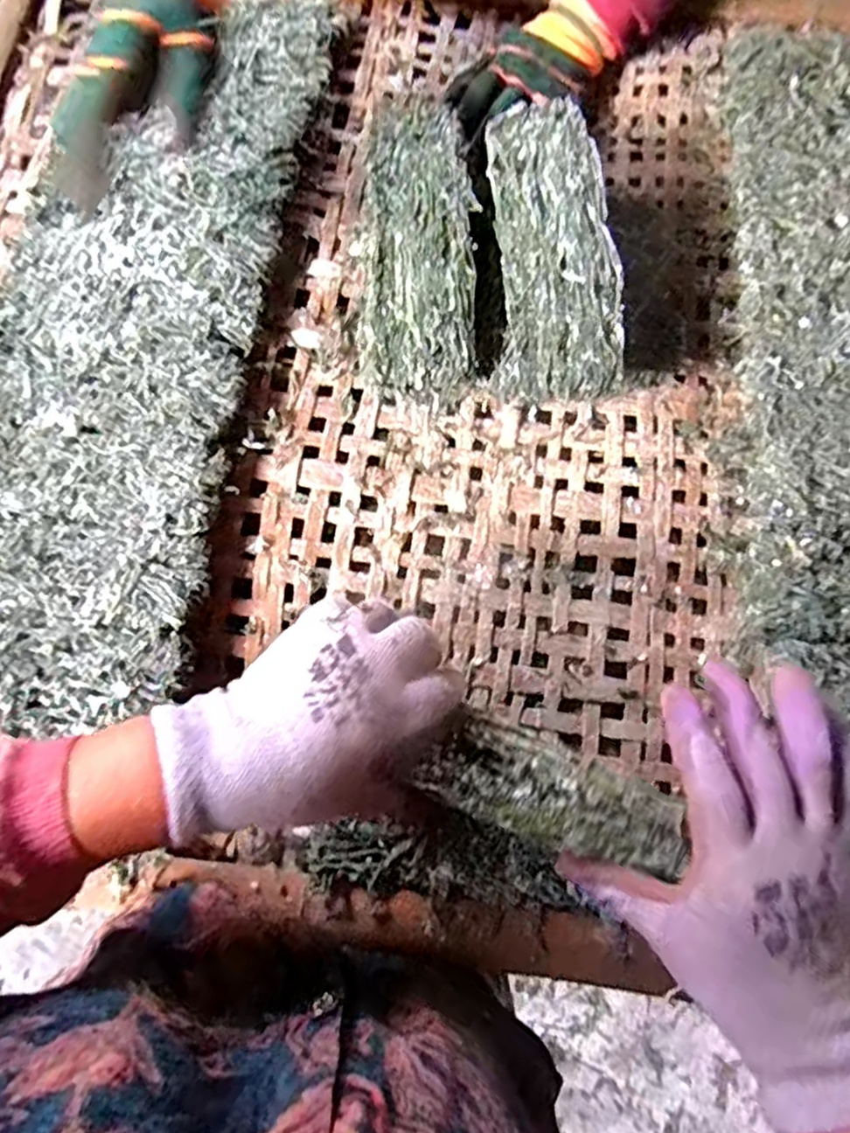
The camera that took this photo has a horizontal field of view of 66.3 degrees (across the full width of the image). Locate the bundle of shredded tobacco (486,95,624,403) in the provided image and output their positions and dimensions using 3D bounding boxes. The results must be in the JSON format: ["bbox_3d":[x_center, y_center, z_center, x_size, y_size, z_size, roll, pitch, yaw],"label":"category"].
[{"bbox_3d":[0.079,-0.197,0.406,0.074,0.020,0.202,0,77,2],"label":"bundle of shredded tobacco"}]

